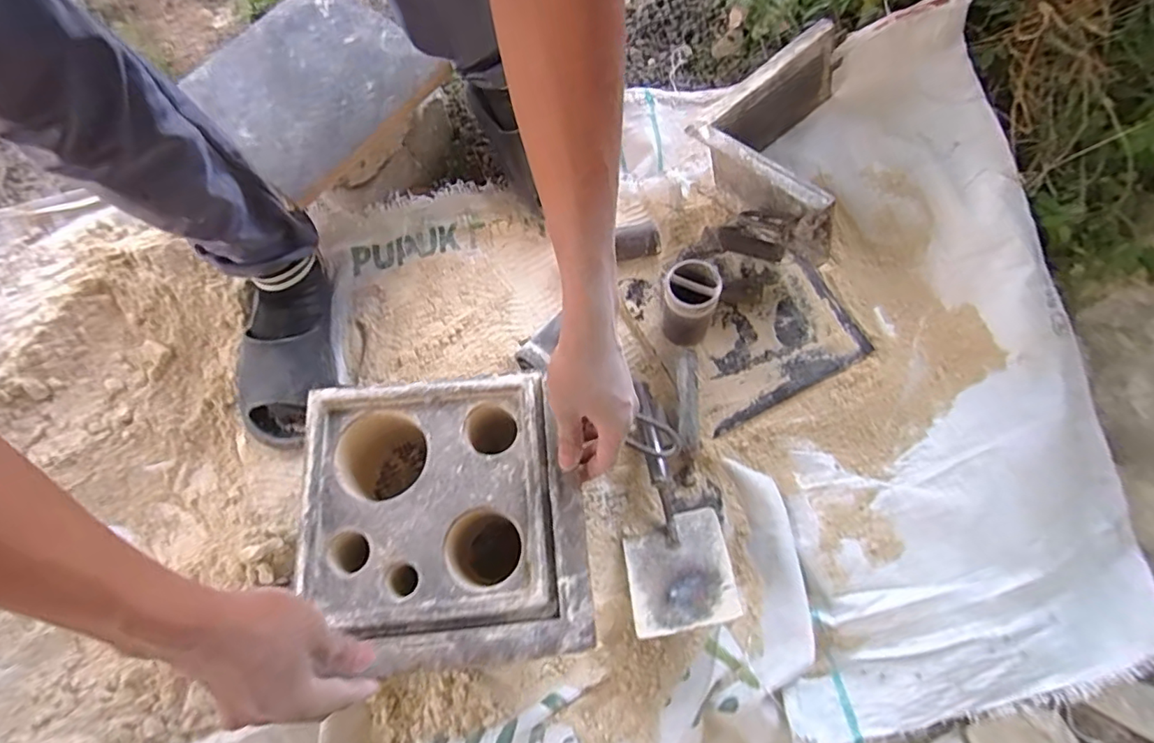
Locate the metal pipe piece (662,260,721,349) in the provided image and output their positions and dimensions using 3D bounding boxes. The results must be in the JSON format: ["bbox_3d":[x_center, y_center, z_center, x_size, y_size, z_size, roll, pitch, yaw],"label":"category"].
[{"bbox_3d":[0.128,-0.077,0.645,0.059,0.107,0.057,0,71,-1],"label":"metal pipe piece"}]

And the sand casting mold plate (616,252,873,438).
[{"bbox_3d":[0.206,-0.065,0.699,0.233,0.023,0.228,-27,74,-10],"label":"sand casting mold plate"}]

